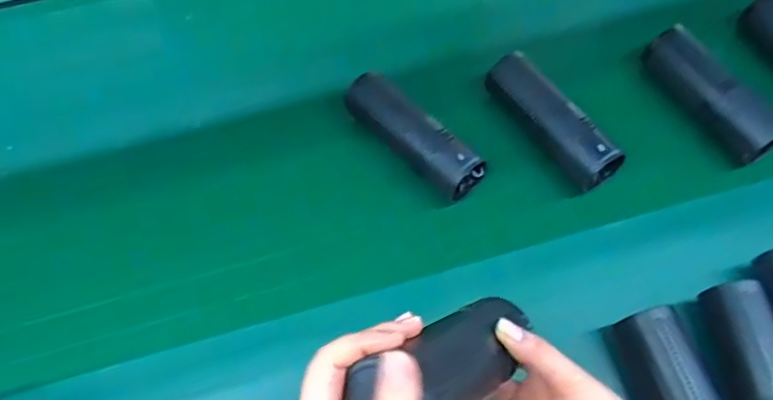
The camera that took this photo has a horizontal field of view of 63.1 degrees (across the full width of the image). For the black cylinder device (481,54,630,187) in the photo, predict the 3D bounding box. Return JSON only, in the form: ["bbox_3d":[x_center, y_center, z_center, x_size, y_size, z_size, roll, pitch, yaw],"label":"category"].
[{"bbox_3d":[0.171,-0.086,0.653,0.038,0.045,0.168,-32,66,-13],"label":"black cylinder device"}]

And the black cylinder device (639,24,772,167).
[{"bbox_3d":[0.345,-0.115,0.666,0.055,0.053,0.164,-28,66,-12],"label":"black cylinder device"}]

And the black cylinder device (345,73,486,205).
[{"bbox_3d":[0.025,-0.068,0.649,0.164,0.043,0.046,41,71,20],"label":"black cylinder device"}]

